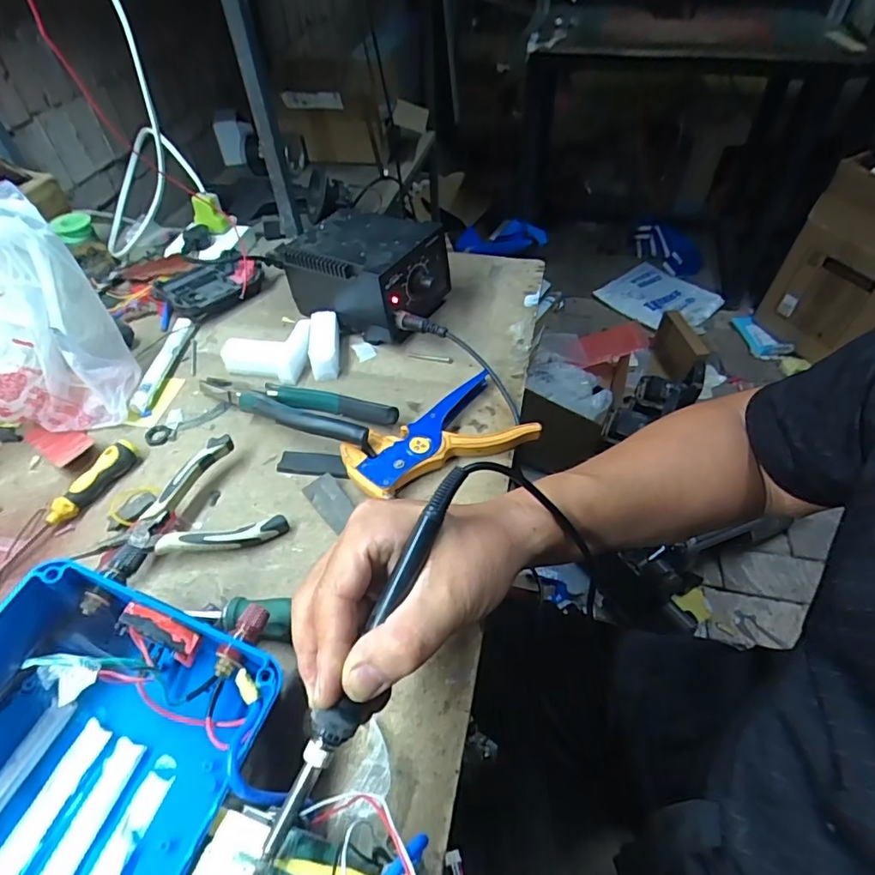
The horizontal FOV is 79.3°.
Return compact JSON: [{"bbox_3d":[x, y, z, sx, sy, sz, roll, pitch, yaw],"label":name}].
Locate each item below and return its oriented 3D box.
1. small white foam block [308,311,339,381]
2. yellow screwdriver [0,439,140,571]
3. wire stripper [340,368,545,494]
[{"bbox_3d":[-0.118,-0.099,0.556,0.031,0.029,0.076,-6,51,-2],"label":"small white foam block"},{"bbox_3d":[-0.314,0.063,0.438,0.021,0.021,0.158,23,56,20],"label":"yellow screwdriver"},{"bbox_3d":[0.003,0.004,0.465,0.161,0.027,0.083,-30,56,-19],"label":"wire stripper"}]

